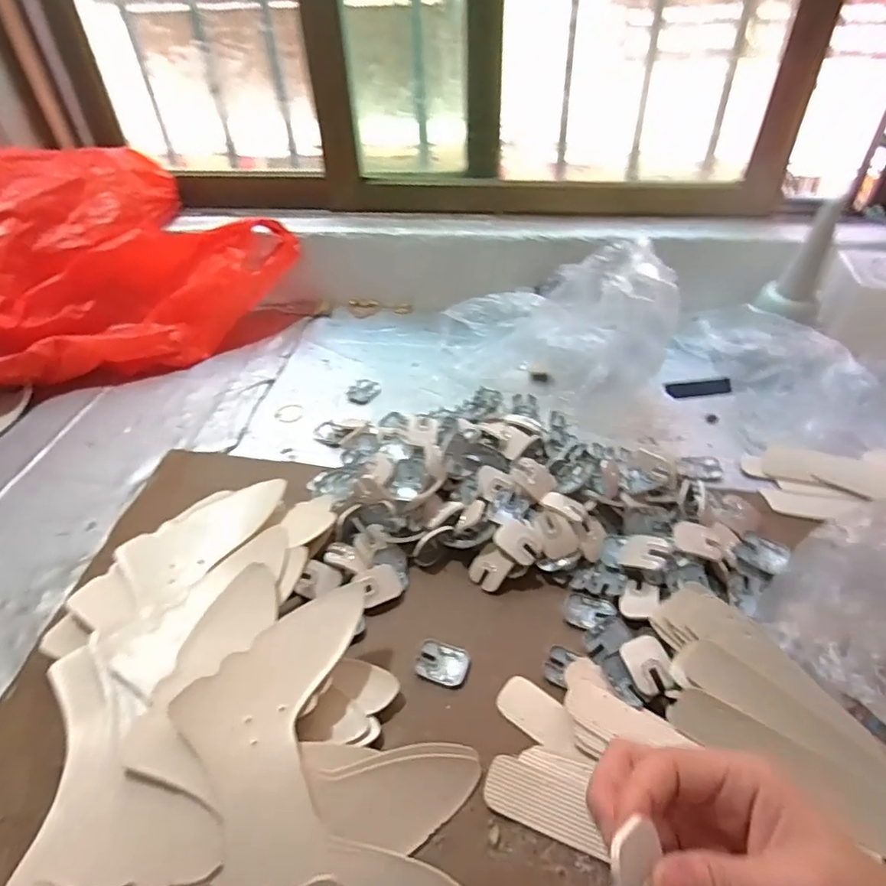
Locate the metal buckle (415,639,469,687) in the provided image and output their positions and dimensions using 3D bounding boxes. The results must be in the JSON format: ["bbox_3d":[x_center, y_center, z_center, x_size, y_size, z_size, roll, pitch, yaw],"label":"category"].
[{"bbox_3d":[0.000,0.170,0.442,0.039,0.006,0.030,11,44,15],"label":"metal buckle"}]

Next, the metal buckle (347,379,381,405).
[{"bbox_3d":[-0.099,-0.065,0.706,0.035,0.010,0.039,29,51,30],"label":"metal buckle"}]

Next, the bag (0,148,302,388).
[{"bbox_3d":[-0.455,-0.245,0.737,0.465,0.232,0.248,-27,47,-24],"label":"bag"}]

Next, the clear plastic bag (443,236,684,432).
[{"bbox_3d":[0.119,-0.146,0.672,0.278,0.172,0.153,29,51,30],"label":"clear plastic bag"}]

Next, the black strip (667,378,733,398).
[{"bbox_3d":[0.302,-0.064,0.674,0.075,0.005,0.018,-4,77,48],"label":"black strip"}]

